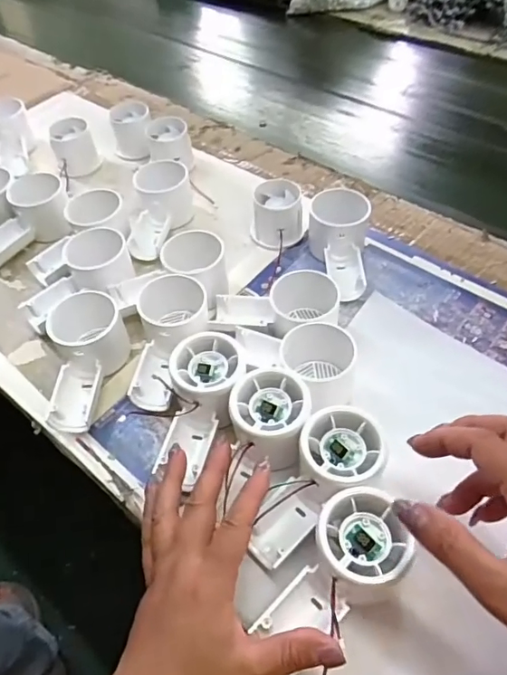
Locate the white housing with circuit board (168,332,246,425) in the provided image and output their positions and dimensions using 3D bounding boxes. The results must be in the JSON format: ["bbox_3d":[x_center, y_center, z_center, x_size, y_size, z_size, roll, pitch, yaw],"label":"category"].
[{"bbox_3d":[-0.035,0.034,0.409,0.057,0.047,0.057,-2,52,2],"label":"white housing with circuit board"}]

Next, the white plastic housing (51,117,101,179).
[{"bbox_3d":[-0.225,-0.239,0.643,0.052,0.051,0.044,-21,54,-12],"label":"white plastic housing"}]

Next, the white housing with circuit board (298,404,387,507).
[{"bbox_3d":[0.060,0.085,0.359,0.055,0.047,0.059,-2,52,2],"label":"white housing with circuit board"}]

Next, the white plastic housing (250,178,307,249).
[{"bbox_3d":[0.025,-0.126,0.538,0.054,0.050,0.058,-3,52,1],"label":"white plastic housing"}]

